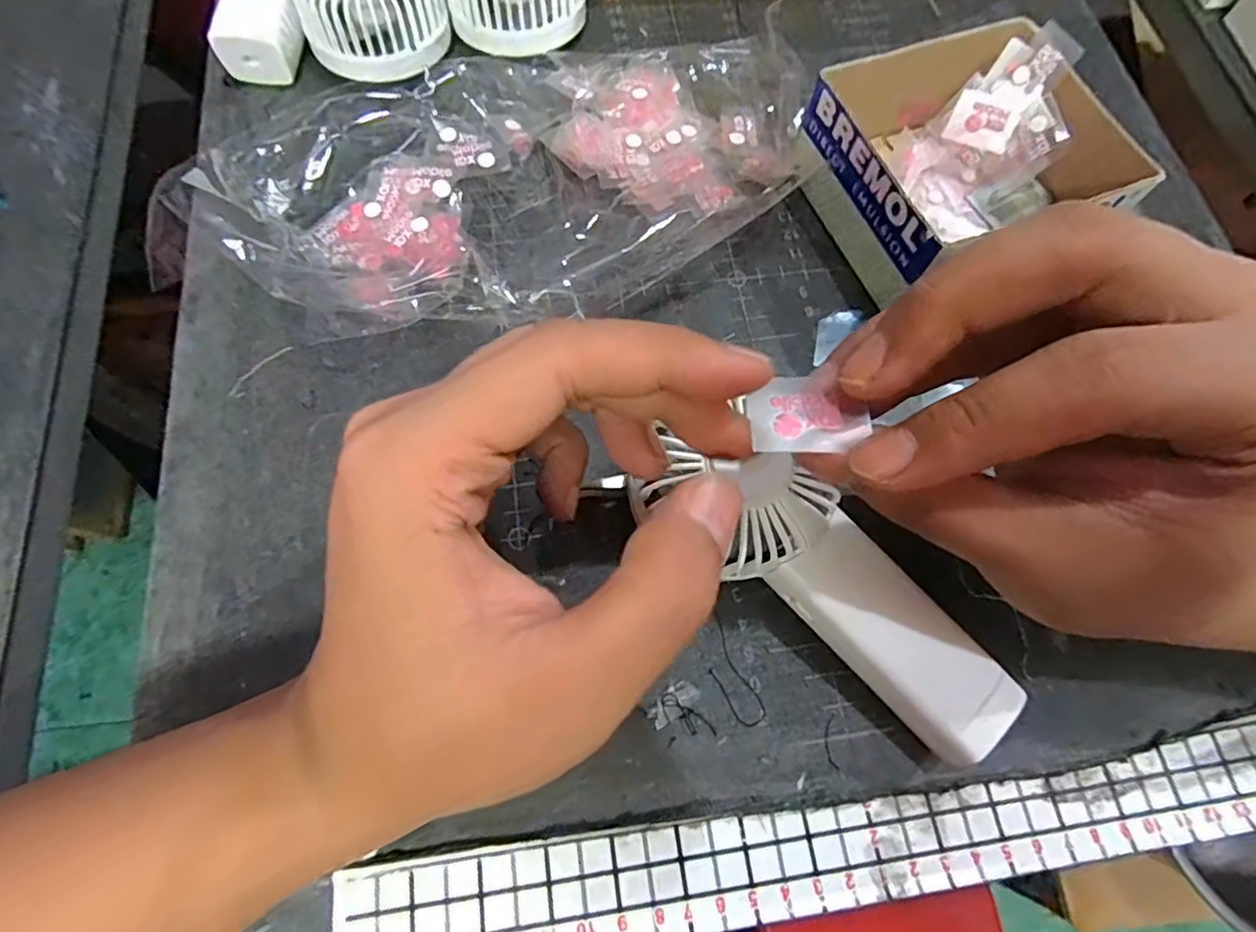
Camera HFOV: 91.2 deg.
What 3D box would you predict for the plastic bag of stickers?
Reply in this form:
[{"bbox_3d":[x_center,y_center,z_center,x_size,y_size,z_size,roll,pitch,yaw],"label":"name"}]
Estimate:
[{"bbox_3d":[-0.042,-0.126,0.262,0.247,0.024,0.128,-27,73,-11],"label":"plastic bag of stickers"}]

